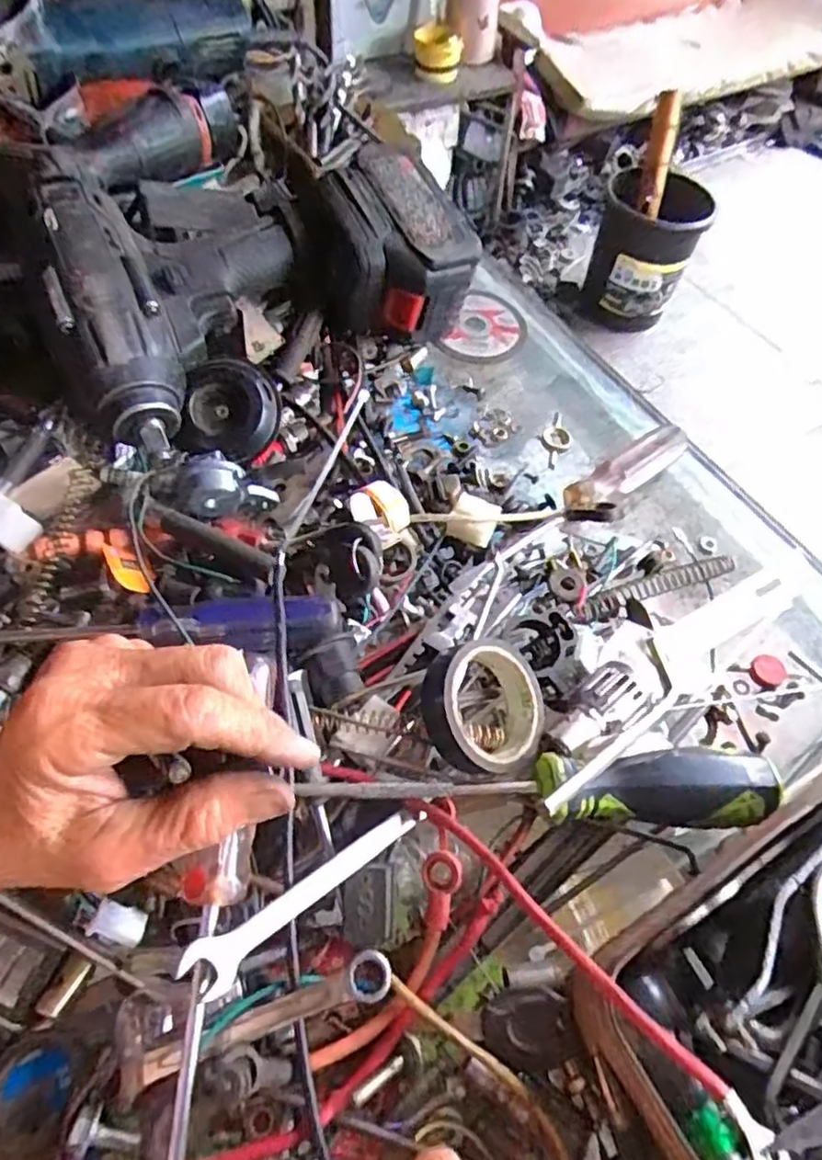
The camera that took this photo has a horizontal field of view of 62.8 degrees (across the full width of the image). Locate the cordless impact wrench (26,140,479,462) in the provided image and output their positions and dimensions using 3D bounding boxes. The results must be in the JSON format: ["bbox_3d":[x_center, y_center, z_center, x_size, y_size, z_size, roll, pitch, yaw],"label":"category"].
[{"bbox_3d":[-0.093,-0.182,0.421,0.262,0.085,0.152,-32,65,-20],"label":"cordless impact wrench"}]

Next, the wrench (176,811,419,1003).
[{"bbox_3d":[-0.037,0.120,0.260,0.103,0.006,0.017,-24,61,-36],"label":"wrench"}]

